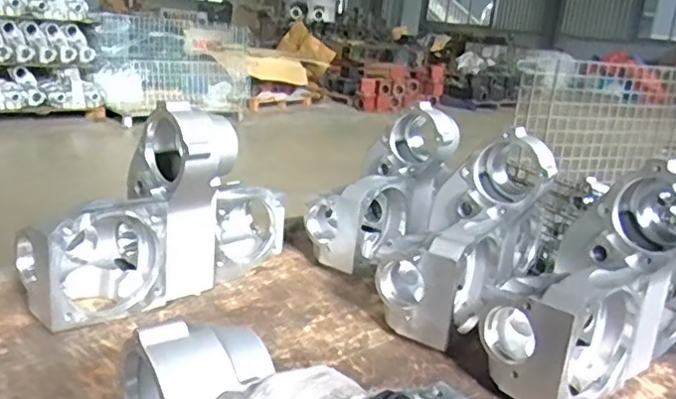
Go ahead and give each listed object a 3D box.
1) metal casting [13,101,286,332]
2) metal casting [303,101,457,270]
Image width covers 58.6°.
[{"bbox_3d":[-0.276,0.002,1.019,0.166,0.312,0.456,21,23,37],"label":"metal casting"},{"bbox_3d":[0.084,-0.014,1.260,0.177,0.200,0.363,25,63,43],"label":"metal casting"}]

